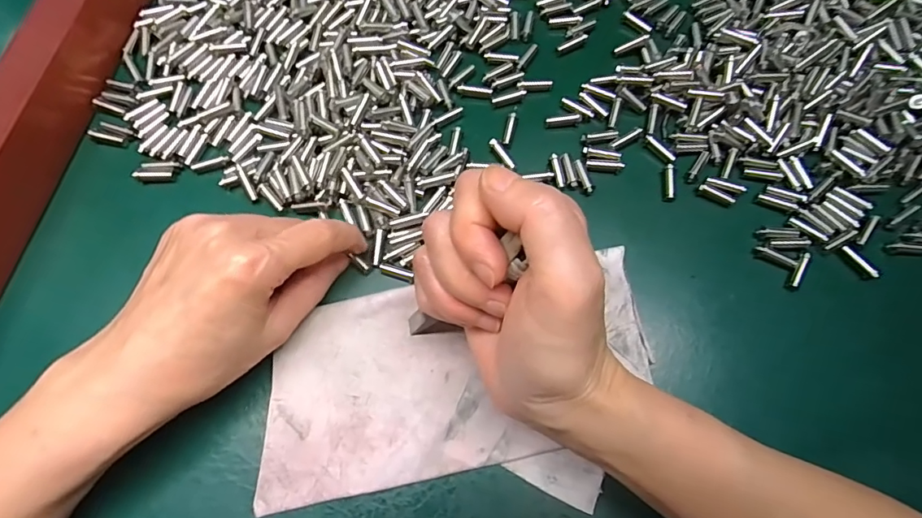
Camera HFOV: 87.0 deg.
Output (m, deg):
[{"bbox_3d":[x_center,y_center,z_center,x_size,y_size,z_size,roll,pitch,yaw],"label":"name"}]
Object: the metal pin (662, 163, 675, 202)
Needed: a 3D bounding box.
[{"bbox_3d":[0.115,-0.042,0.268,0.006,0.004,0.021,5,74,0],"label":"metal pin"}]

